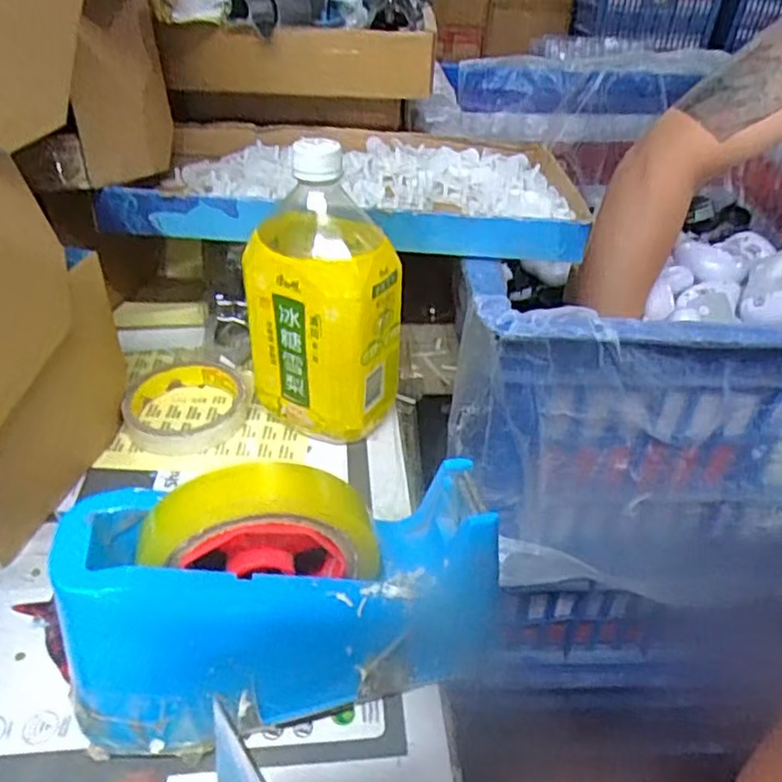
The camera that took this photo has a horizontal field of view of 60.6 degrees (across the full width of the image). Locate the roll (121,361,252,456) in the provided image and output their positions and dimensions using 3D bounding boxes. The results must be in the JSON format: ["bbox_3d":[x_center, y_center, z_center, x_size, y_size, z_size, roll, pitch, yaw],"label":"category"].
[{"bbox_3d":[-0.152,0.009,0.498,0.089,0.024,0.089,-1,37,-7],"label":"roll"}]

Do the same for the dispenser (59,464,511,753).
[{"bbox_3d":[-0.046,0.094,0.310,0.190,0.130,0.069,-5,38,-12],"label":"dispenser"}]

